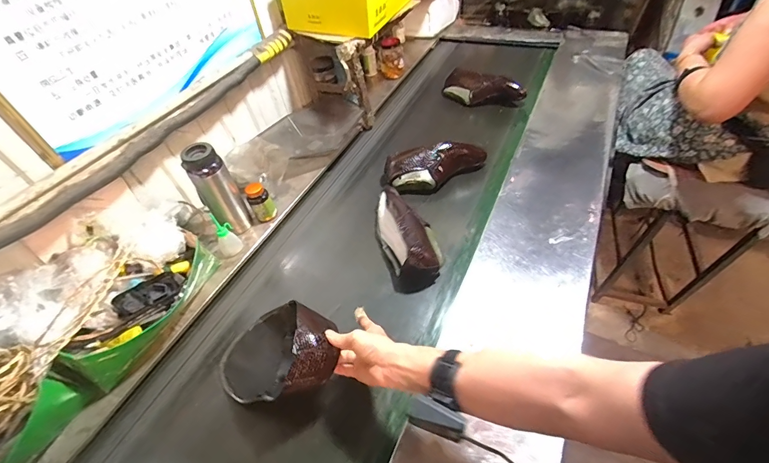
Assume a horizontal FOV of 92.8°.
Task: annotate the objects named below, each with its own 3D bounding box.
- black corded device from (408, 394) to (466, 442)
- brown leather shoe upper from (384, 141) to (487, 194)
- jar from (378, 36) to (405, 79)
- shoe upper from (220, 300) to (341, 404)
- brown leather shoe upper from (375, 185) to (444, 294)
[{"bbox_3d":[0.064,0.229,0.448,0.067,0.021,0.026,19,53,20],"label":"black corded device"},{"bbox_3d":[0.141,-0.172,0.986,0.279,0.078,0.102,-8,48,-2],"label":"brown leather shoe upper"},{"bbox_3d":[0.024,-0.610,1.277,0.089,0.144,0.089,-3,49,3],"label":"jar"},{"bbox_3d":[-0.194,0.217,0.653,0.249,0.077,0.157,-16,40,35],"label":"shoe upper"},{"bbox_3d":[0.048,0.000,0.854,0.123,0.086,0.260,-16,49,-9],"label":"brown leather shoe upper"}]

